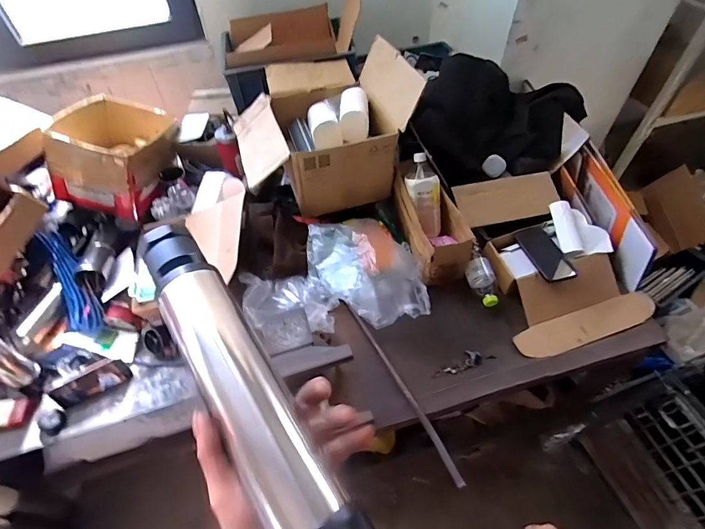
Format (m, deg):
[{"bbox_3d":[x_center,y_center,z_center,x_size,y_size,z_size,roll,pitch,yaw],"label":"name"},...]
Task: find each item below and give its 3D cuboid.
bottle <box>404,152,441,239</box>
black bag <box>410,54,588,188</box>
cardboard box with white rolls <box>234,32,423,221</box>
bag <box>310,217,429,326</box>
[{"bbox_3d":[0.182,-0.170,0.973,0.084,0.210,0.059,-15,11,-11],"label":"bottle"},{"bbox_3d":[0.404,-0.403,1.076,0.440,0.181,0.335,10,52,9],"label":"black bag"},{"bbox_3d":[-0.100,-0.390,1.053,0.416,0.287,0.412,-15,52,-10],"label":"cardboard box with white rolls"},{"bbox_3d":[0.026,-0.008,0.918,0.239,0.112,0.310,-18,53,-13],"label":"bag"}]

